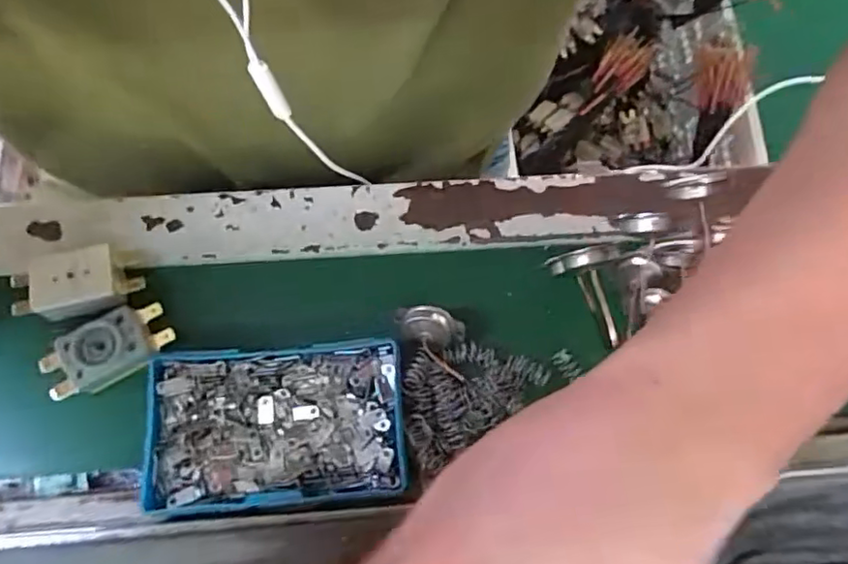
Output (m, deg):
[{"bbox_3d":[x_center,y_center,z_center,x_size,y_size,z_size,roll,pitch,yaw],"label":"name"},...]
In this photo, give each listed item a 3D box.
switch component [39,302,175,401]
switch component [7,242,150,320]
[{"bbox_3d":[-0.152,0.033,0.289,0.057,0.016,0.030,-27,71,-14],"label":"switch component"},{"bbox_3d":[-0.170,0.001,0.297,0.055,0.017,0.032,-11,68,-8],"label":"switch component"}]

